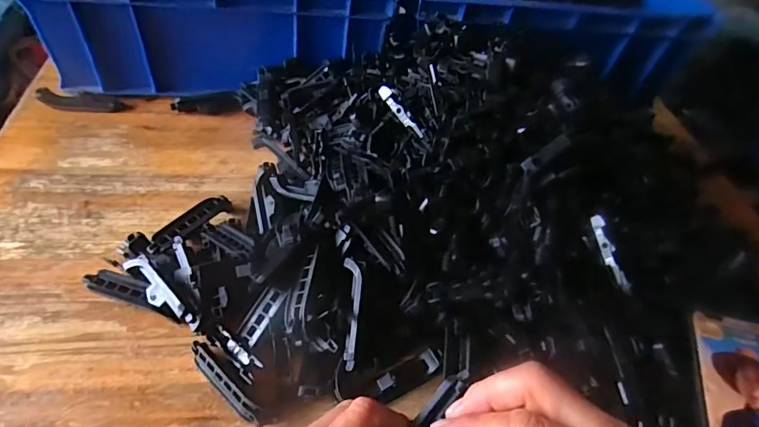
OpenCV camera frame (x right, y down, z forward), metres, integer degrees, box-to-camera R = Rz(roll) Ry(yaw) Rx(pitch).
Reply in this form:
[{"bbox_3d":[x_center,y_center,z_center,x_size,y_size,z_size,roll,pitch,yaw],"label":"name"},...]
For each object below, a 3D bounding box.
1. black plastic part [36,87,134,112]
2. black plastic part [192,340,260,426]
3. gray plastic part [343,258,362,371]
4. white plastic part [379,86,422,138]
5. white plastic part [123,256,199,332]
[{"bbox_3d":[-0.294,-0.111,0.463,0.082,0.015,0.022,0,49,-9],"label":"black plastic part"},{"bbox_3d":[-0.100,0.109,0.301,0.068,0.015,0.011,39,54,23],"label":"black plastic part"},{"bbox_3d":[-0.019,0.066,0.317,0.011,0.008,0.074,3,65,-4],"label":"gray plastic part"},{"bbox_3d":[0.017,-0.079,0.366,0.006,0.008,0.053,-29,74,-28],"label":"white plastic part"},{"bbox_3d":[-0.153,0.054,0.322,0.074,0.018,0.015,38,54,22],"label":"white plastic part"}]

